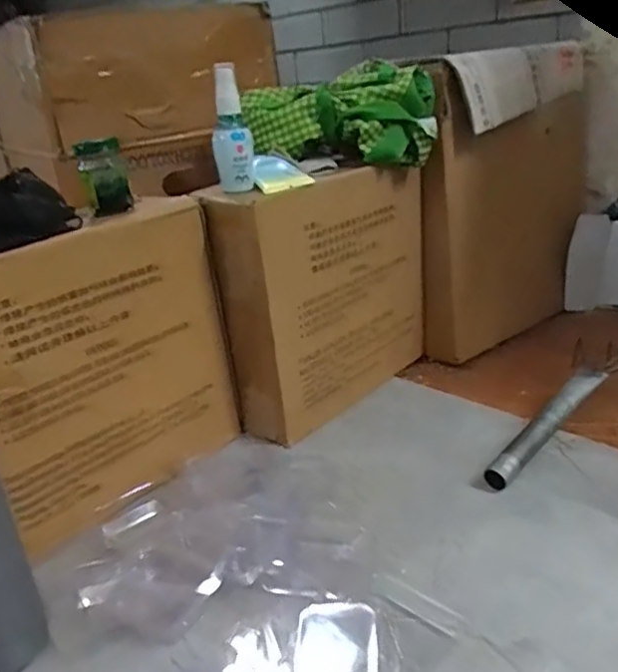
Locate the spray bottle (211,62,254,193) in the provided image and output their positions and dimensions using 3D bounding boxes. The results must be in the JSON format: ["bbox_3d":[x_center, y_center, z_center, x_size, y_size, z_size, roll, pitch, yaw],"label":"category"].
[{"bbox_3d":[-0.077,-0.201,0.624,0.038,0.117,0.032,-8,23,-3],"label":"spray bottle"}]

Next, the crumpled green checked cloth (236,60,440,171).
[{"bbox_3d":[0.034,-0.246,0.729,0.213,0.094,0.098,3,25,21],"label":"crumpled green checked cloth"}]

